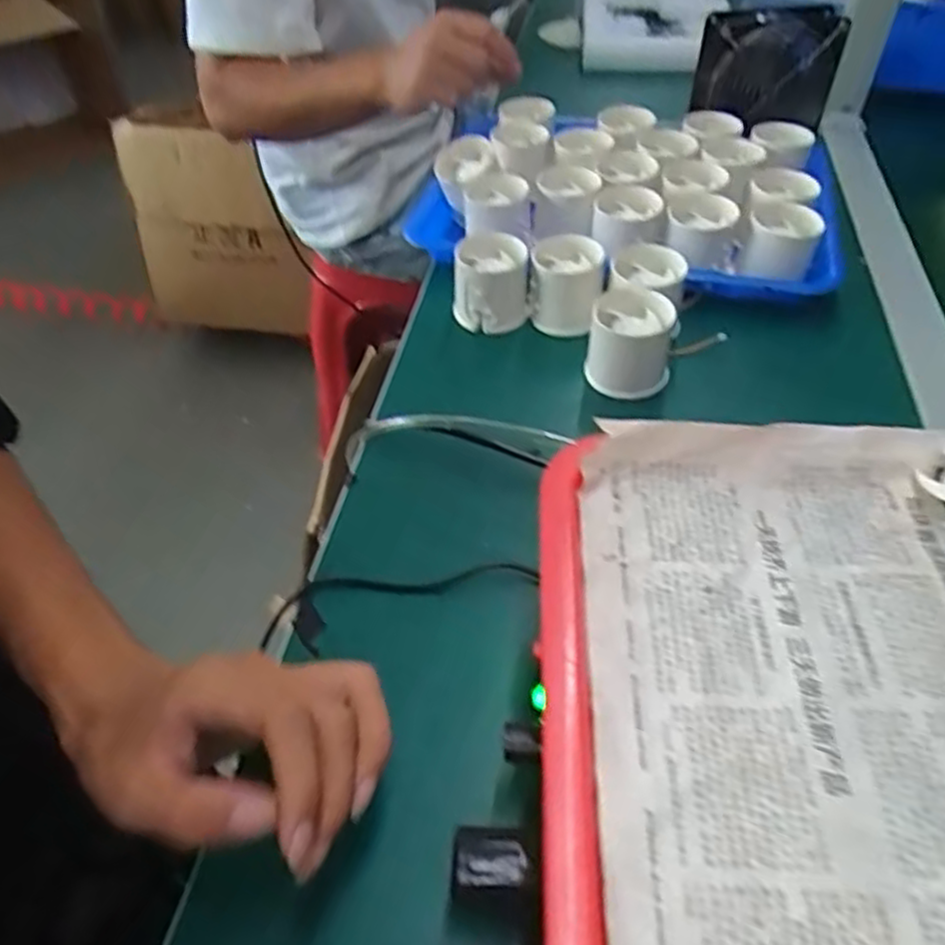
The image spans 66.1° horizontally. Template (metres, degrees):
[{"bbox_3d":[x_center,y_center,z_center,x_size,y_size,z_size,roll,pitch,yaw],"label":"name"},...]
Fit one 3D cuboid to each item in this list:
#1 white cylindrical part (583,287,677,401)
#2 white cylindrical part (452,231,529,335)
[{"bbox_3d":[0.105,-0.084,0.484,0.053,0.058,0.052,-2,47,2],"label":"white cylindrical part"},{"bbox_3d":[0.013,-0.143,0.544,0.055,0.056,0.064,2,47,5],"label":"white cylindrical part"}]

